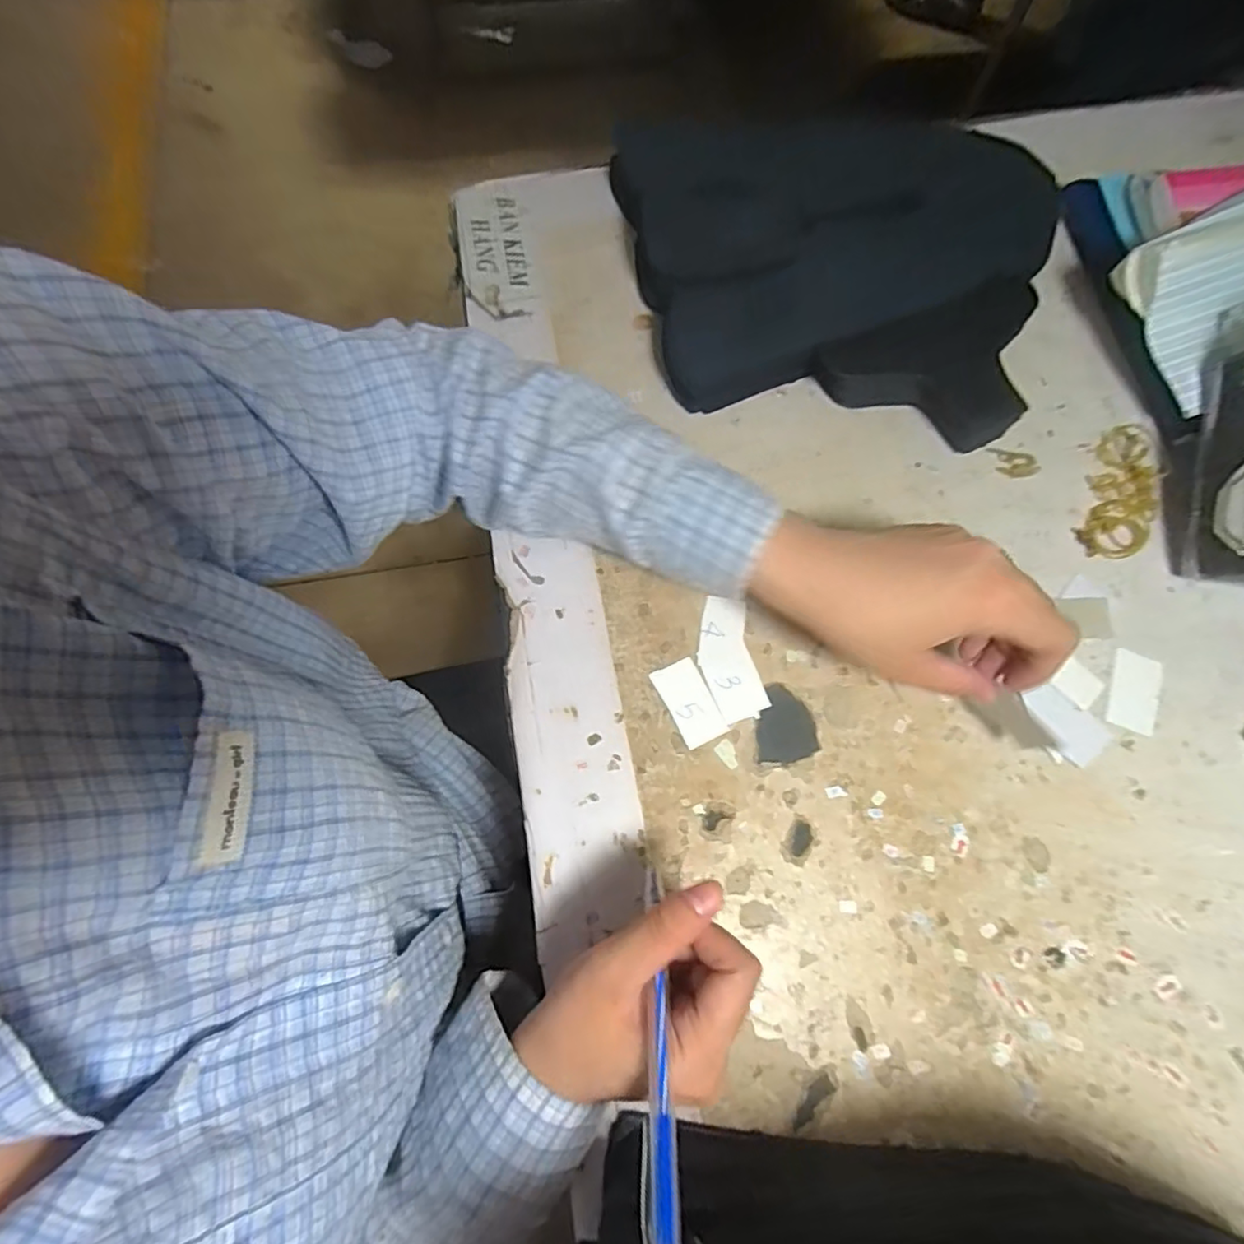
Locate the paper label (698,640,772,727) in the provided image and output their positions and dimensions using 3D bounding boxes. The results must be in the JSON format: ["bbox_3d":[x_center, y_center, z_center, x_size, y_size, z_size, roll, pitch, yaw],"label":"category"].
[{"bbox_3d":[0.063,0.034,0.343,0.029,0.004,0.039,-22,74,-8],"label":"paper label"}]

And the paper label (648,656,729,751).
[{"bbox_3d":[0.037,0.044,0.339,0.024,0.004,0.046,-26,75,-9],"label":"paper label"}]

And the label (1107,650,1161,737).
[{"bbox_3d":[0.286,0.039,0.345,0.025,0.004,0.045,24,74,7],"label":"label"}]

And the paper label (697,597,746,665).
[{"bbox_3d":[0.057,0.005,0.351,0.024,0.004,0.039,10,73,2],"label":"paper label"}]

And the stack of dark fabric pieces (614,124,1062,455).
[{"bbox_3d":[0.131,-0.229,0.405,0.269,0.044,0.200,7,73,1],"label":"stack of dark fabric pieces"}]

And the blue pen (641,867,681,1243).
[{"bbox_3d":[0.013,0.161,0.227,0.011,0.008,0.121,1,43,0],"label":"blue pen"}]

